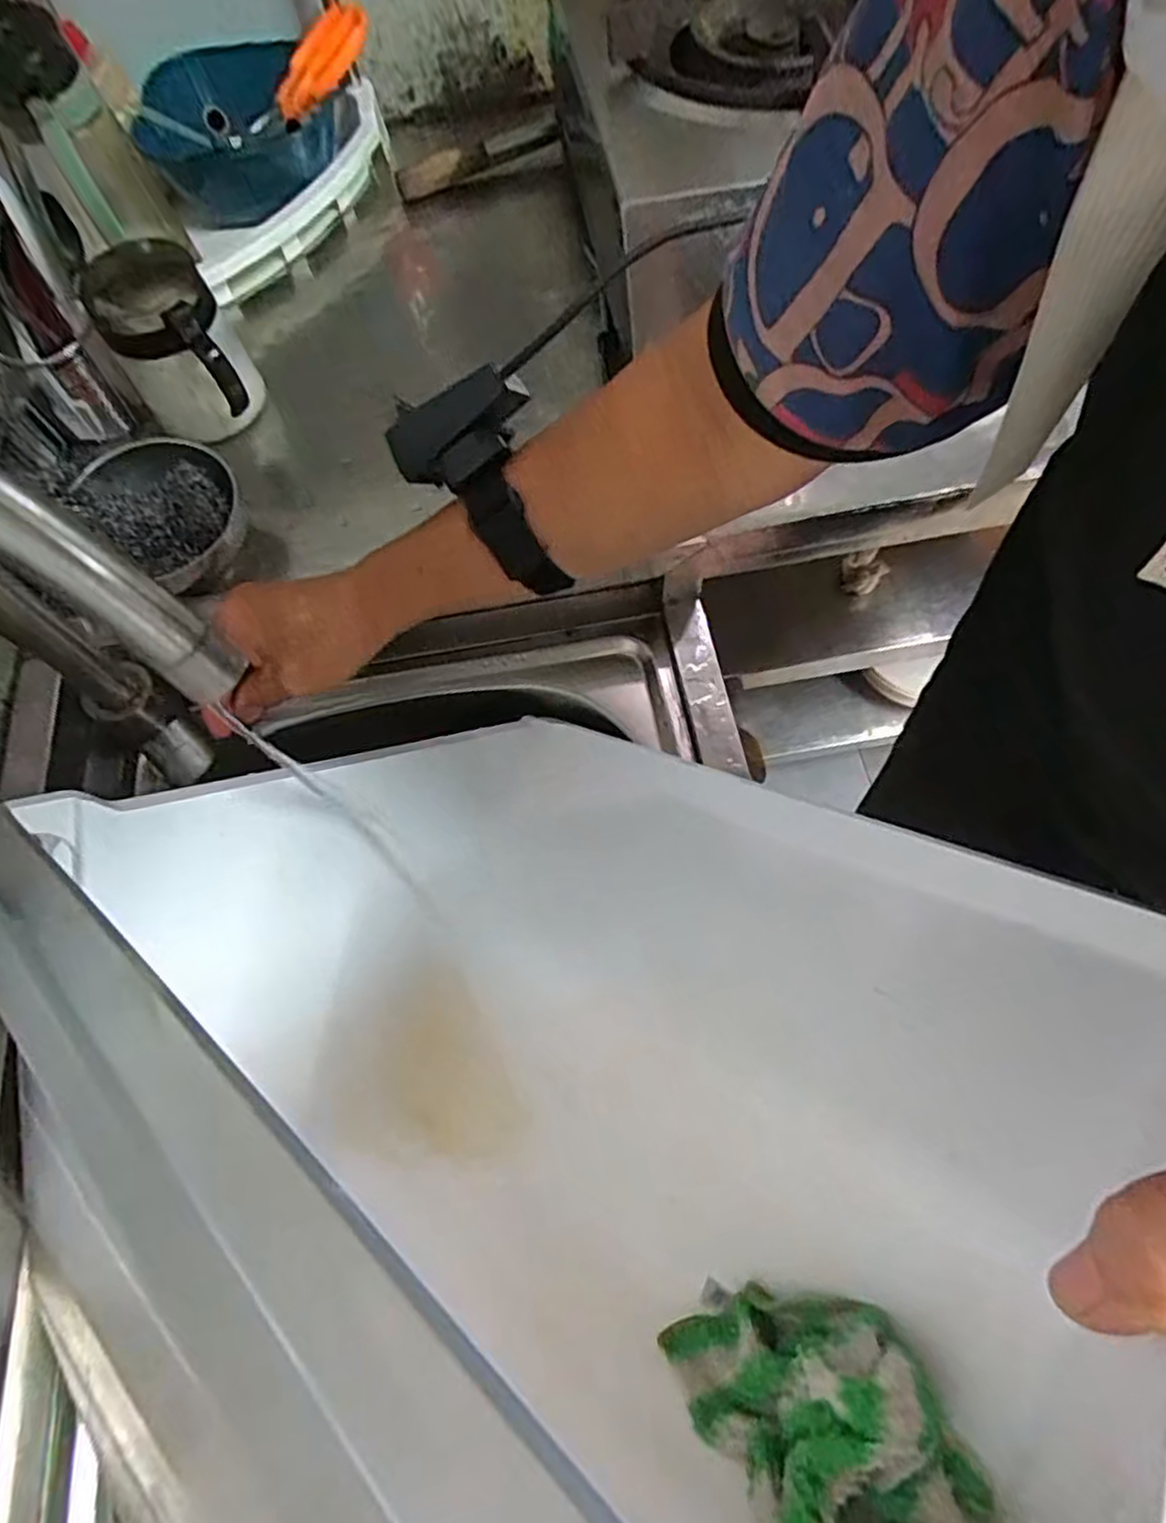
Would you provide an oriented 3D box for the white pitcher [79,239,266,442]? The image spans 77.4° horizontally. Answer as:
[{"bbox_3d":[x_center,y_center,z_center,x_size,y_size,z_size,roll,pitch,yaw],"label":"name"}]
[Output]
[{"bbox_3d":[-0.294,-0.297,0.539,0.079,0.116,0.097,-33,68,-11],"label":"white pitcher"}]

